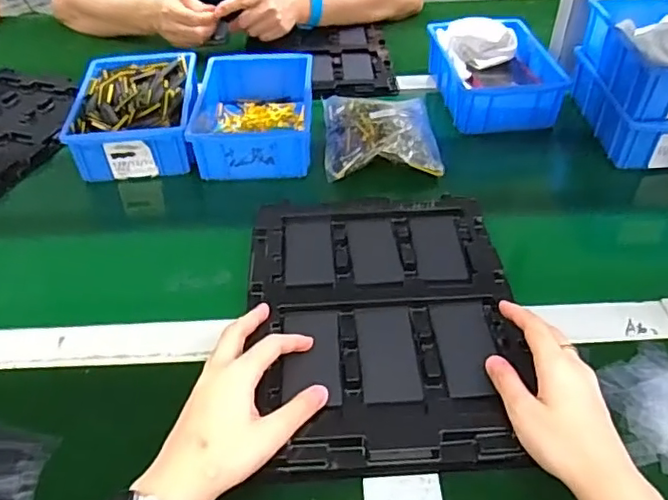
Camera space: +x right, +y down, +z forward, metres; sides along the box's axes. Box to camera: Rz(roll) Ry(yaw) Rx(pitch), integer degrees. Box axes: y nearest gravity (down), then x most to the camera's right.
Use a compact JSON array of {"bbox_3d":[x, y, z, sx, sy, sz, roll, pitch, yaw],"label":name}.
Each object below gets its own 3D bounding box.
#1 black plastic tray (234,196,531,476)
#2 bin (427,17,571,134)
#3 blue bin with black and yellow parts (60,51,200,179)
[{"bbox_3d":[0.037,0.047,0.484,0.211,0.019,0.272,-2,43,0],"label":"black plastic tray"},{"bbox_3d":[0.215,-0.242,0.783,0.139,0.074,0.190,-6,43,-4],"label":"bin"},{"bbox_3d":[-0.244,-0.180,0.739,0.141,0.060,0.224,-6,43,-5],"label":"blue bin with black and yellow parts"}]

